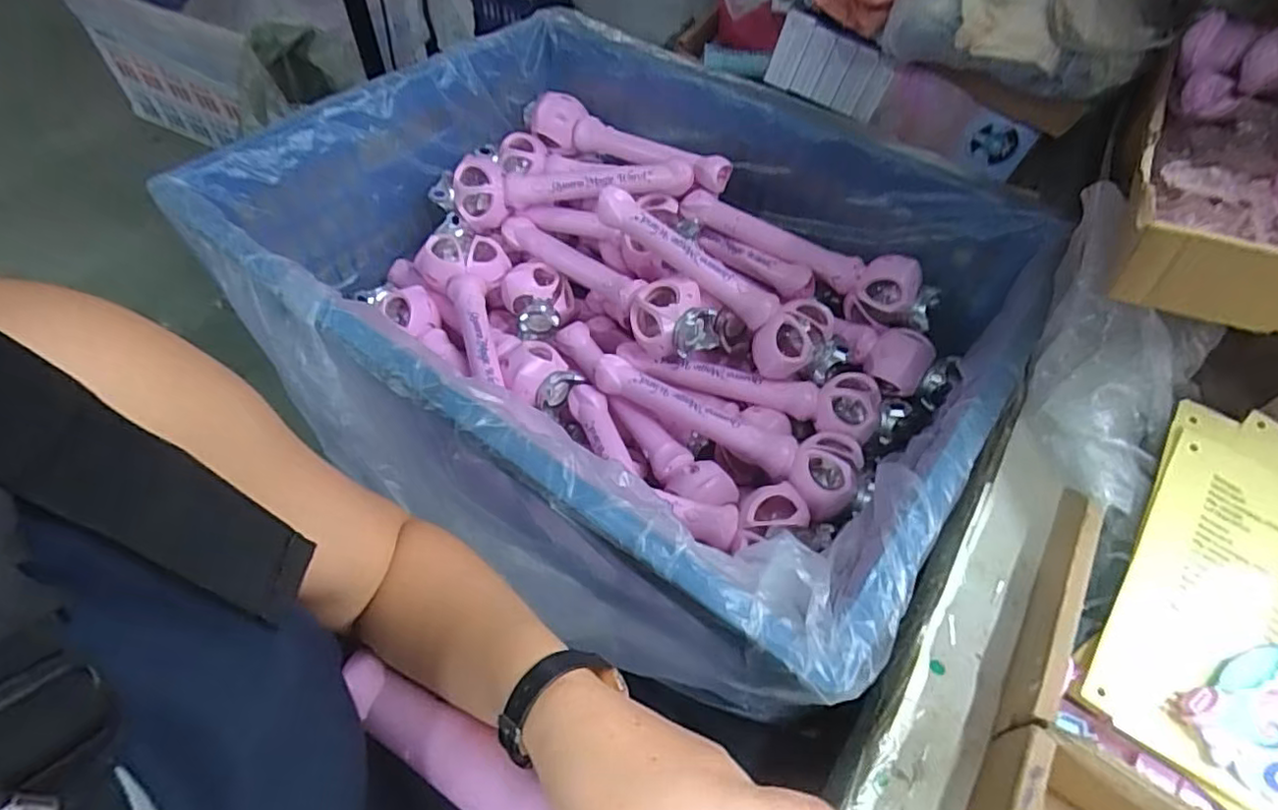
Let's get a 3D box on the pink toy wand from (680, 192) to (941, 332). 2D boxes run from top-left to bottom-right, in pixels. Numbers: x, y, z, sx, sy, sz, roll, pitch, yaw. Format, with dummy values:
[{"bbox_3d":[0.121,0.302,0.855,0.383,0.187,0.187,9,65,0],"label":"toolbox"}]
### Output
[{"bbox_3d":[0.218,-0.192,0.833,0.344,0.080,0.055,25,55,16],"label":"pink toy wand"}]

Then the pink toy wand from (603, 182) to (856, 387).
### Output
[{"bbox_3d":[0.094,-0.145,0.772,0.359,0.079,0.077,35,56,-1],"label":"pink toy wand"}]

